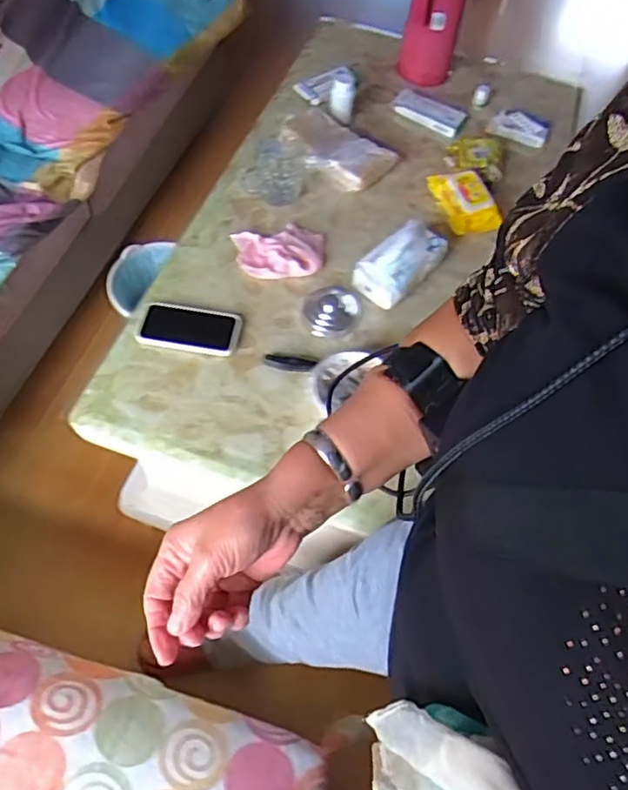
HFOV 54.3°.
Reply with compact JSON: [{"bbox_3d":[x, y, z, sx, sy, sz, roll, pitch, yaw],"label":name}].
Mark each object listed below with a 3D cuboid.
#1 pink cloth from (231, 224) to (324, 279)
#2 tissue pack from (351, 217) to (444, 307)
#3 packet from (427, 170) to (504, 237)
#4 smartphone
[{"bbox_3d":[-0.057,-0.268,1.118,0.166,0.040,0.121,-11,60,-8],"label":"pink cloth"},{"bbox_3d":[0.159,-0.235,1.084,0.164,0.091,0.087,-38,67,-21],"label":"tissue pack"},{"bbox_3d":[0.294,-0.382,1.199,0.104,0.056,0.143,-8,60,-6],"label":"packet"},{"bbox_3d":[-0.207,-0.112,1.022,0.163,0.011,0.088,11,60,-1],"label":"smartphone"}]

